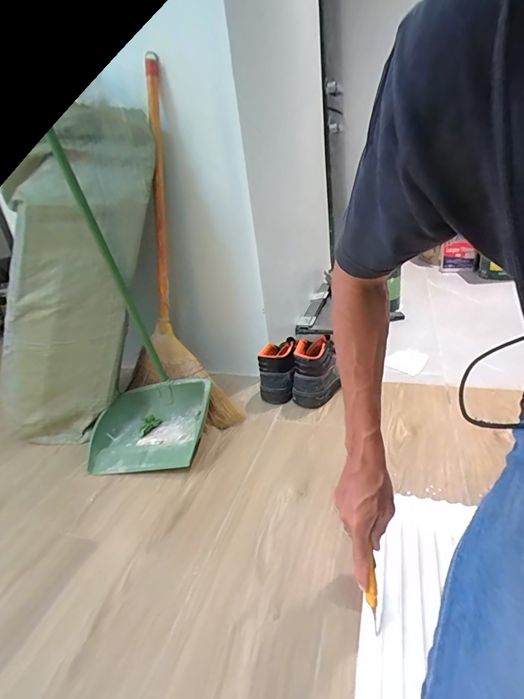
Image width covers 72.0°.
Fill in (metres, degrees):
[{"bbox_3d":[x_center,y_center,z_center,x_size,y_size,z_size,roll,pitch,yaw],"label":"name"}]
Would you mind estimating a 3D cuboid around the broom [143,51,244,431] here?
[{"bbox_3d":[-0.223,-0.218,0.878,0.170,0.813,0.327,-14,26,-15],"label":"broom"}]

